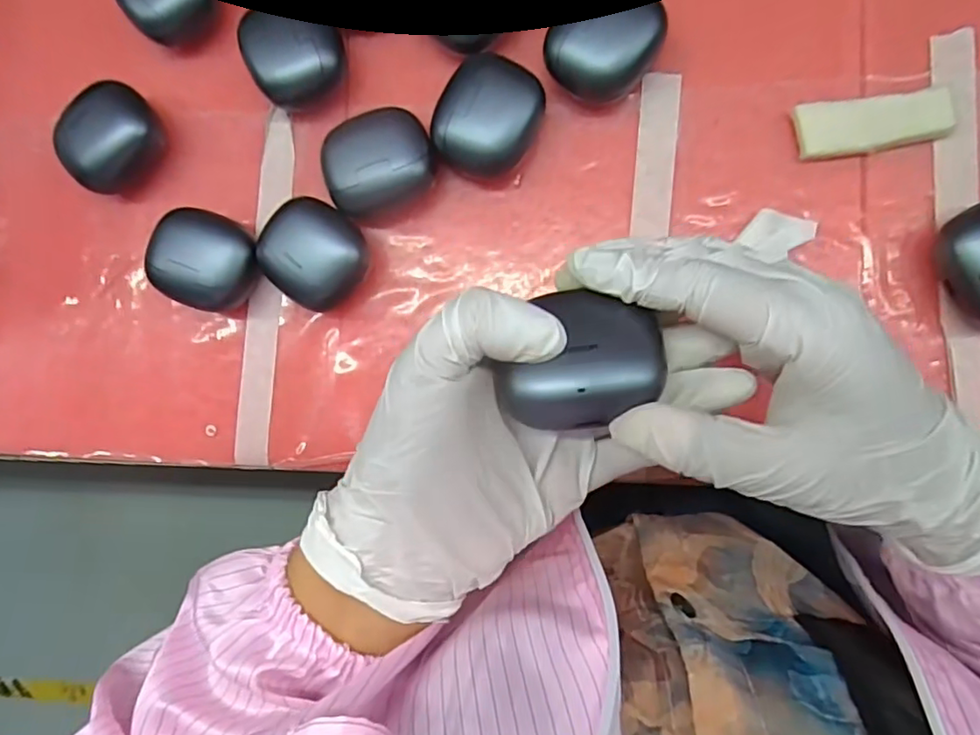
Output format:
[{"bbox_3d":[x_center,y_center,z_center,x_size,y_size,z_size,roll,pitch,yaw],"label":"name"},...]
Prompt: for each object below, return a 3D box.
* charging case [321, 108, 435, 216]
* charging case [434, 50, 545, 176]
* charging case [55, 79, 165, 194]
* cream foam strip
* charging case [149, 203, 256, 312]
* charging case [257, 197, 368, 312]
[{"bbox_3d":[-0.057,-0.107,0.302,0.055,0.031,0.045,-22,88,7],"label":"charging case"},{"bbox_3d":[-0.001,-0.124,0.295,0.046,0.032,0.054,31,94,6],"label":"charging case"},{"bbox_3d":[-0.206,-0.124,0.321,0.040,0.028,0.057,31,94,6],"label":"charging case"},{"bbox_3d":[0.184,-0.118,0.281,0.069,0.009,0.025,-7,90,8],"label":"cream foam strip"},{"bbox_3d":[-0.152,-0.057,0.315,0.051,0.029,0.049,19,93,7],"label":"charging case"},{"bbox_3d":[-0.092,-0.060,0.307,0.050,0.031,0.051,-44,85,6],"label":"charging case"}]

